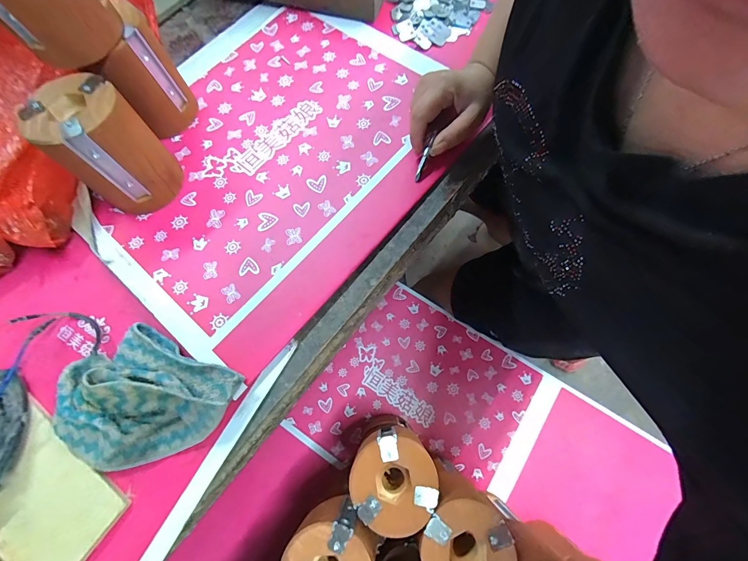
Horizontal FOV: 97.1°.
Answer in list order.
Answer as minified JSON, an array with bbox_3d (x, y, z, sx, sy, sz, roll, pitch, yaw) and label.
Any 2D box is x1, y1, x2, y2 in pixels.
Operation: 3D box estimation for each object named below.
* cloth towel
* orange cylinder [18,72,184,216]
[{"bbox_3d":[-0.188,0.100,0.263,0.130,0.041,0.106,23,73,11],"label":"cloth towel"},{"bbox_3d":[-0.245,-0.123,0.314,0.076,0.104,0.078,42,77,16],"label":"orange cylinder"}]

